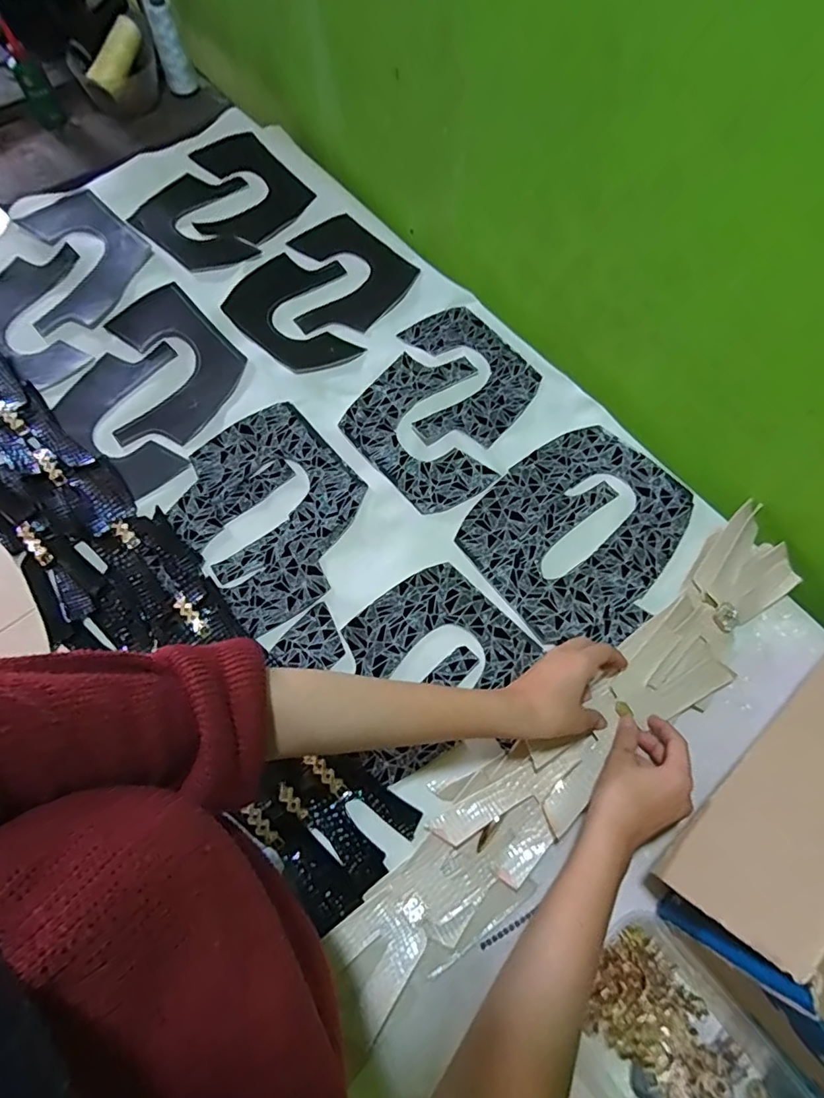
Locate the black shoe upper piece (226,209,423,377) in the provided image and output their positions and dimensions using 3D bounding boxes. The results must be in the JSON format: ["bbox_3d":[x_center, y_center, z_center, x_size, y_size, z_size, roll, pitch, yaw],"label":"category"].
[{"bbox_3d":[-0.111,-0.338,0.691,0.192,0.014,0.242,40,70,11],"label":"black shoe upper piece"}]

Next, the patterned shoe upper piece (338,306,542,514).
[{"bbox_3d":[0.041,-0.176,0.618,0.189,0.013,0.254,35,74,12],"label":"patterned shoe upper piece"}]

